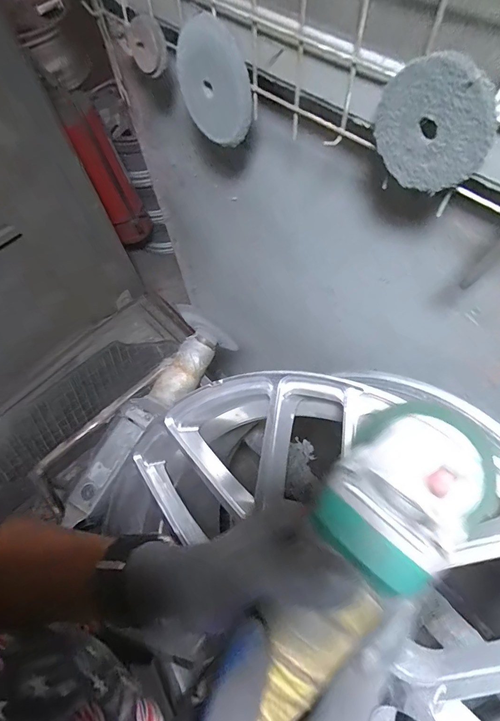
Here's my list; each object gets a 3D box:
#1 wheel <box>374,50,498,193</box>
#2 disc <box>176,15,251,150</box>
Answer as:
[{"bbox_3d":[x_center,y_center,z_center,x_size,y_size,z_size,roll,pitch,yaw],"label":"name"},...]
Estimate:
[{"bbox_3d":[0.127,-0.163,0.262,0.081,0.082,0.012,33,69,17],"label":"wheel"},{"bbox_3d":[-0.039,-0.286,0.393,0.013,0.108,0.100,-37,23,-30],"label":"disc"}]

